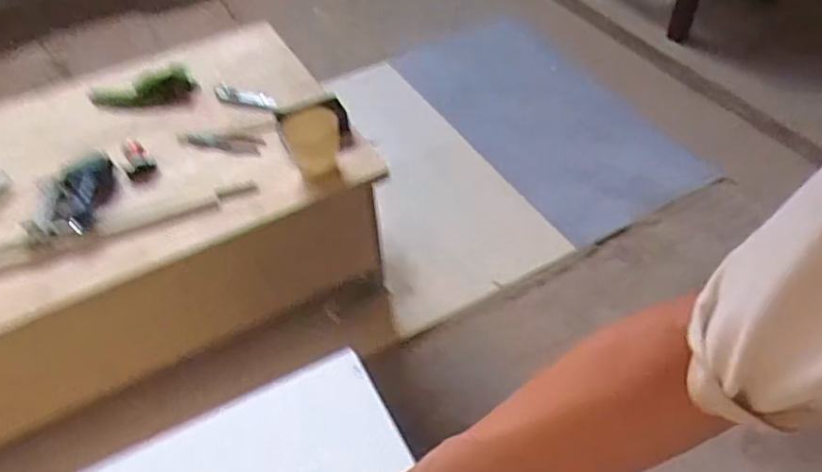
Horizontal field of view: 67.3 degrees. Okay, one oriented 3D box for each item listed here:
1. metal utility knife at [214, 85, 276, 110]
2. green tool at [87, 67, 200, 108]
[{"bbox_3d":[-0.437,-0.367,1.629,0.194,0.030,0.042,14,51,17],"label":"metal utility knife"},{"bbox_3d":[-0.726,-0.398,1.699,0.297,0.078,0.055,-5,47,18],"label":"green tool"}]

